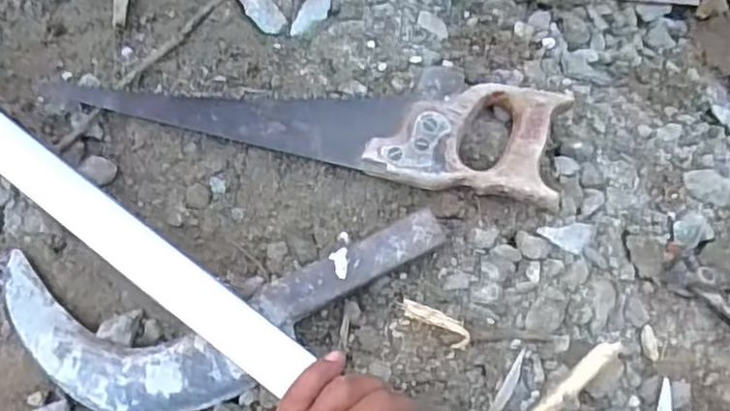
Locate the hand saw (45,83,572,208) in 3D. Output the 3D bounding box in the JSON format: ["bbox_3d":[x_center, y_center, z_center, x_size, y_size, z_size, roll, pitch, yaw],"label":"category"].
[{"bbox_3d":[-0.049,-0.078,0.571,0.414,0.018,0.097,8,68,5],"label":"hand saw"}]

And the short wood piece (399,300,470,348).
[{"bbox_3d":[0.054,0.090,0.529,0.060,0.016,0.020,25,69,28],"label":"short wood piece"}]

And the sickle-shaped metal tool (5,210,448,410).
[{"bbox_3d":[-0.115,0.089,0.530,0.346,0.058,0.128,-3,67,1],"label":"sickle-shaped metal tool"}]

